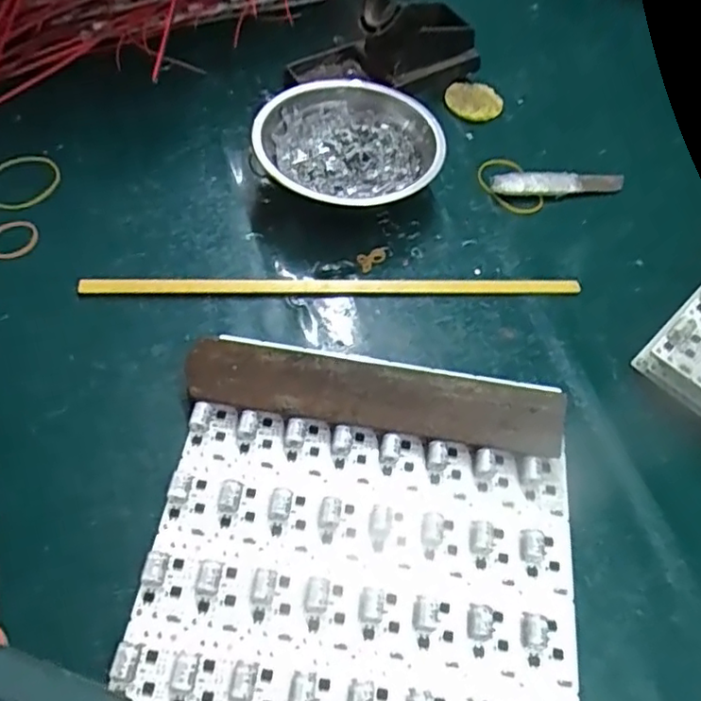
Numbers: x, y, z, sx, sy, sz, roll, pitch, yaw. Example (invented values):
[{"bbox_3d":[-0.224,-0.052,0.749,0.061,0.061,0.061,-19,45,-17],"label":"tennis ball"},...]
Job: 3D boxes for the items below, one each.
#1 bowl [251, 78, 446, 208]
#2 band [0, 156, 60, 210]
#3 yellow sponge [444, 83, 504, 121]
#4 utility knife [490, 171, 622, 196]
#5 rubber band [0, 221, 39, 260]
[{"bbox_3d":[-0.001,-0.139,0.440,0.123,0.038,0.119,2,56,-3],"label":"bowl"},{"bbox_3d":[-0.225,-0.116,0.425,0.044,0.008,0.052,29,59,14],"label":"band"},{"bbox_3d":[0.102,-0.206,0.515,0.047,0.006,0.041,12,56,3],"label":"yellow sponge"},{"bbox_3d":[0.156,-0.124,0.461,0.103,0.010,0.020,-5,57,-8],"label":"utility knife"},{"bbox_3d":[-0.216,-0.072,0.398,0.027,0.005,0.029,2,56,-3],"label":"rubber band"}]

